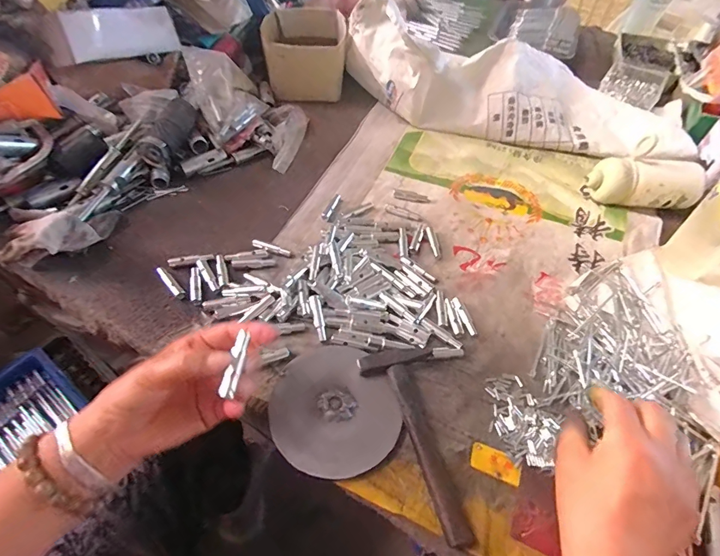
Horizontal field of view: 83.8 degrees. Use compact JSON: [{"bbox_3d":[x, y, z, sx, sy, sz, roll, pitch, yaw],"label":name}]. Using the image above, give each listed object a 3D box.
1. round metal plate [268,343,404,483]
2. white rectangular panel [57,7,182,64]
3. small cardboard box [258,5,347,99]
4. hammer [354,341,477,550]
[{"bbox_3d":[-0.026,0.122,0.385,0.114,0.013,0.126,-18,56,-16],"label":"round metal plate"},{"bbox_3d":[-0.365,-0.382,0.626,0.170,0.111,0.010,-33,94,-30],"label":"white rectangular panel"},{"bbox_3d":[-0.102,-0.408,0.740,0.144,0.097,0.165,-3,52,-8],"label":"small cardboard box"},{"bbox_3d":[0.058,0.145,0.368,0.071,0.019,0.172,-13,55,-13],"label":"hammer"}]

